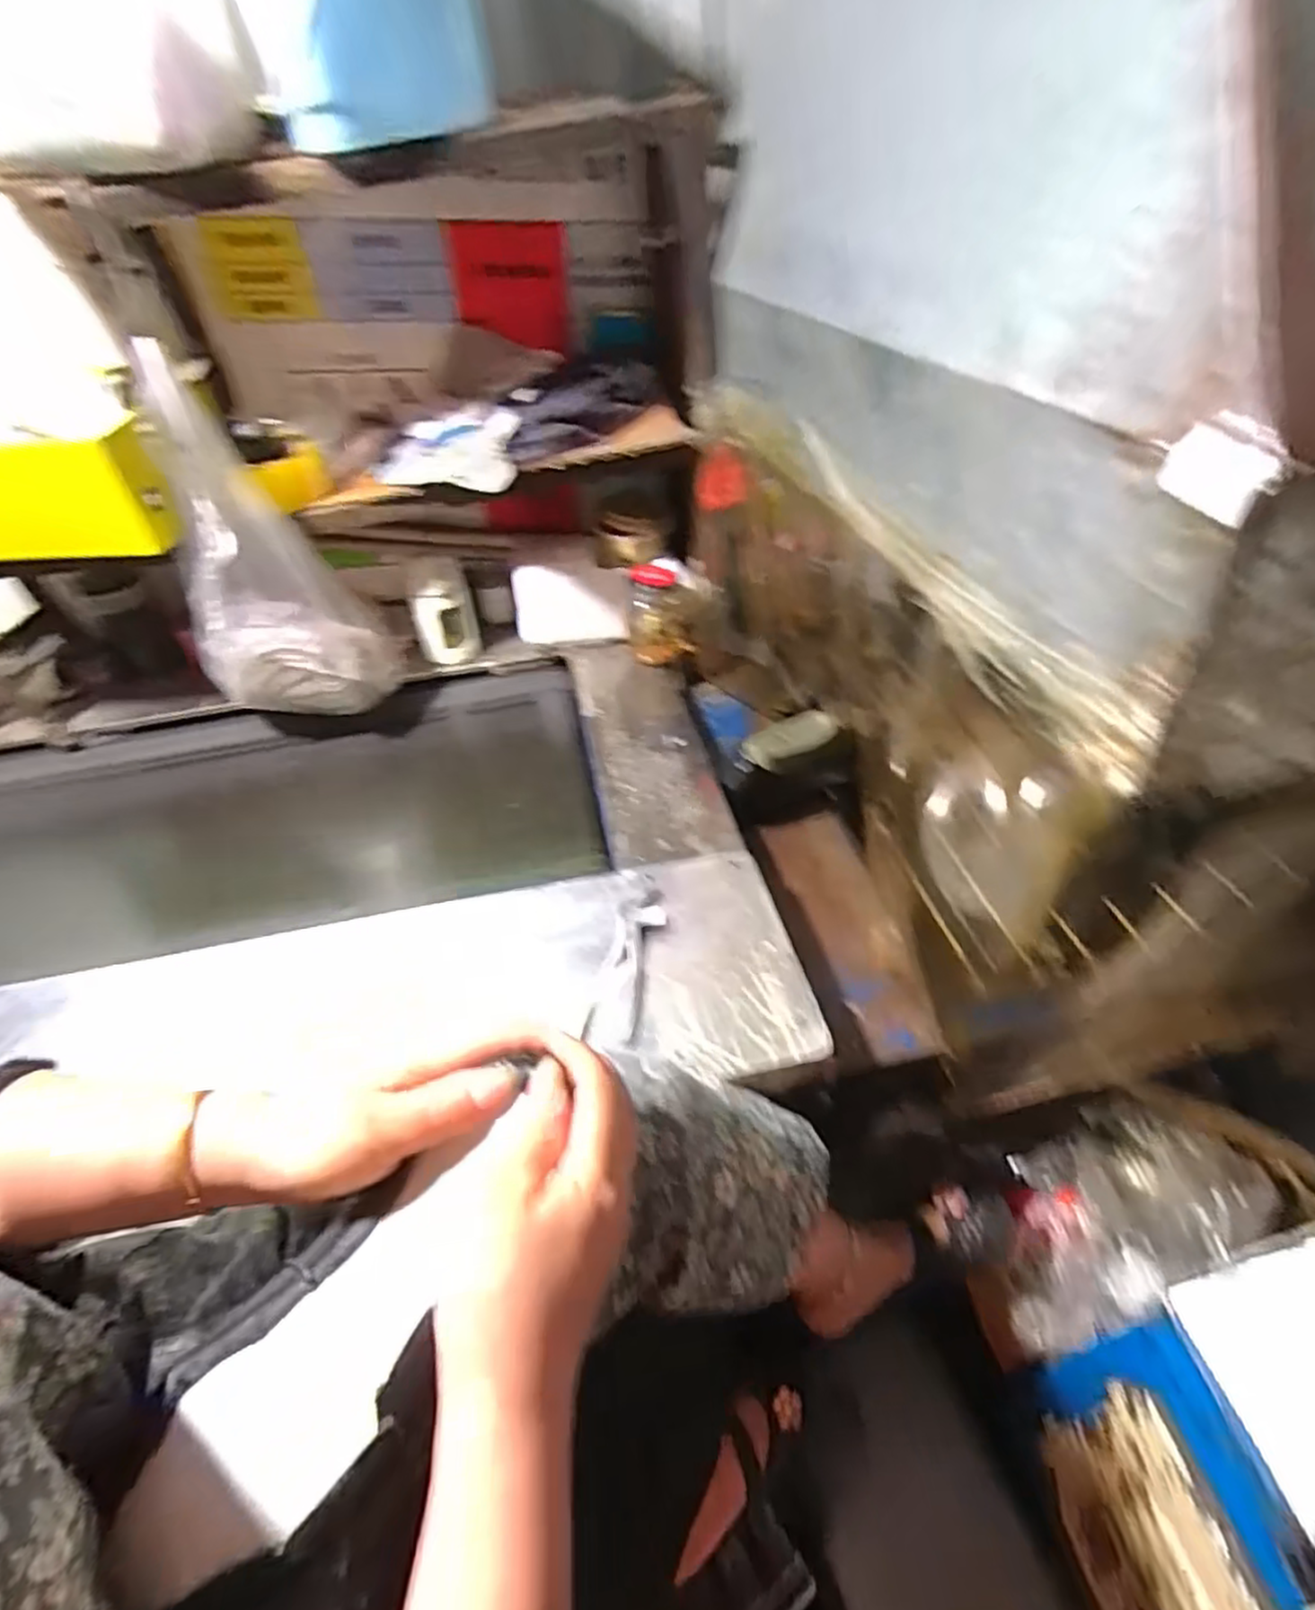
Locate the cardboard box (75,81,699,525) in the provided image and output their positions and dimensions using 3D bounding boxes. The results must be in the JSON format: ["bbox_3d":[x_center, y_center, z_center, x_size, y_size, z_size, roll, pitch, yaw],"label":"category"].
[{"bbox_3d":[-0.227,-0.555,0.808,0.584,0.288,0.334,-12,43,-8],"label":"cardboard box"}]

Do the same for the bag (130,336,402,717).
[{"bbox_3d":[-0.442,-0.258,0.795,0.192,0.359,0.138,-29,48,-24],"label":"bag"}]

